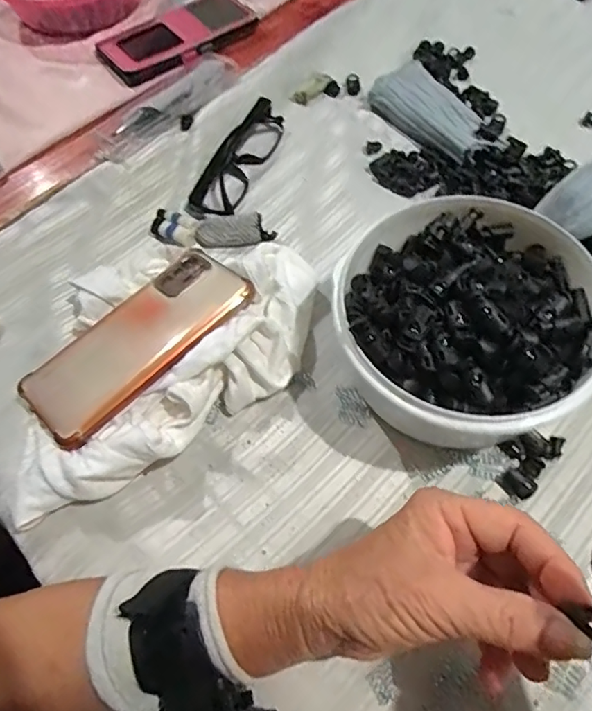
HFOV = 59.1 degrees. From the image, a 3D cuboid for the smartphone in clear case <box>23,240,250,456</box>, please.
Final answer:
[{"bbox_3d":[-0.108,-0.012,0.356,0.159,0.007,0.074,-43,57,-17],"label":"smartphone in clear case"}]

